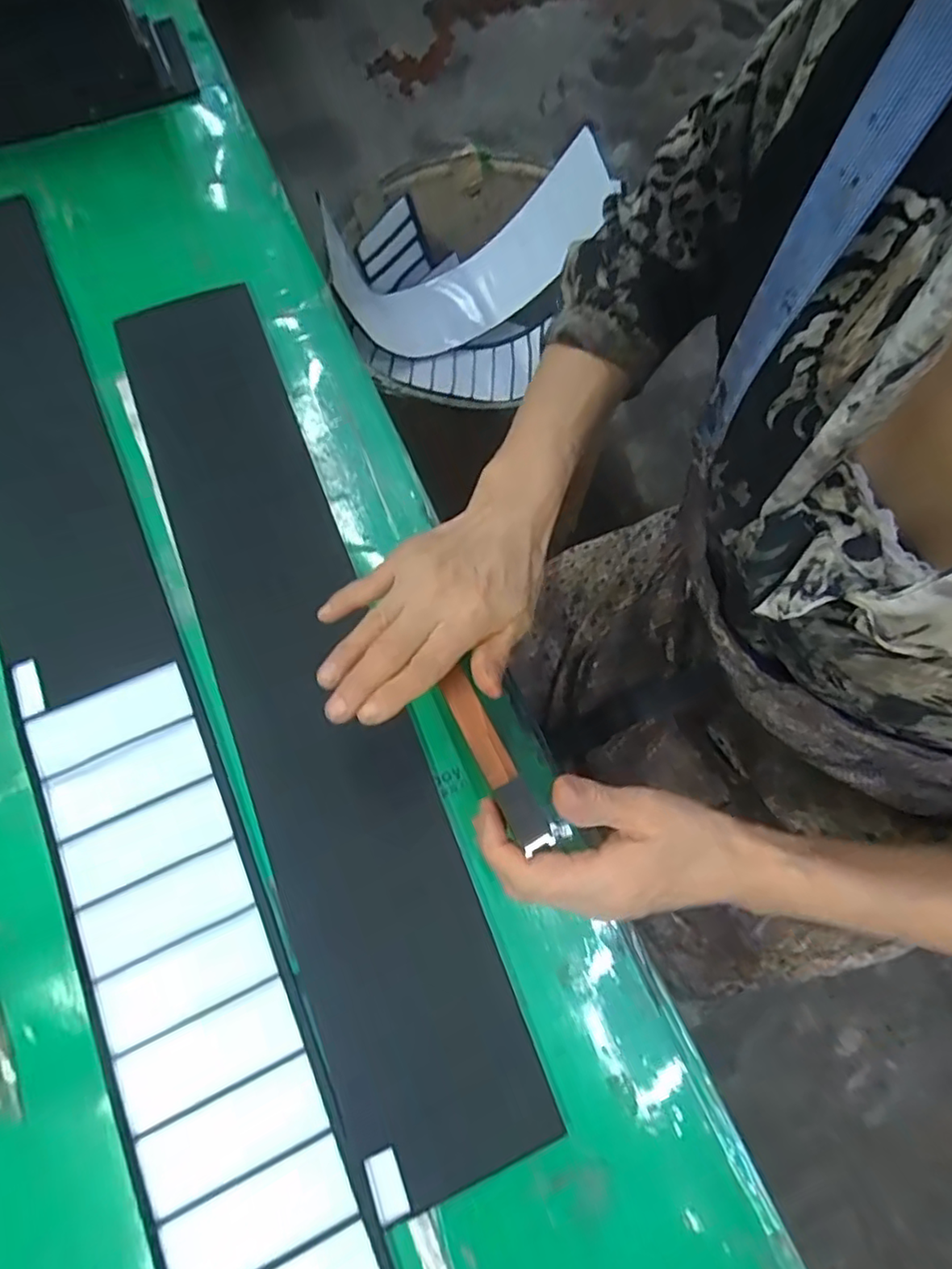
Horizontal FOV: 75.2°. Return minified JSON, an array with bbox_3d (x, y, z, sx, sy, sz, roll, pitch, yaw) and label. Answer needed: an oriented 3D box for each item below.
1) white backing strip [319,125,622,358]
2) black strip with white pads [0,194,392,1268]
[{"bbox_3d":[-0.016,-0.482,0.811,0.327,0.228,0.104,-18,74,-6],"label":"white backing strip"},{"bbox_3d":[-0.228,0.015,0.369,0.097,0.008,0.698,-24,74,-7],"label":"black strip with white pads"}]

